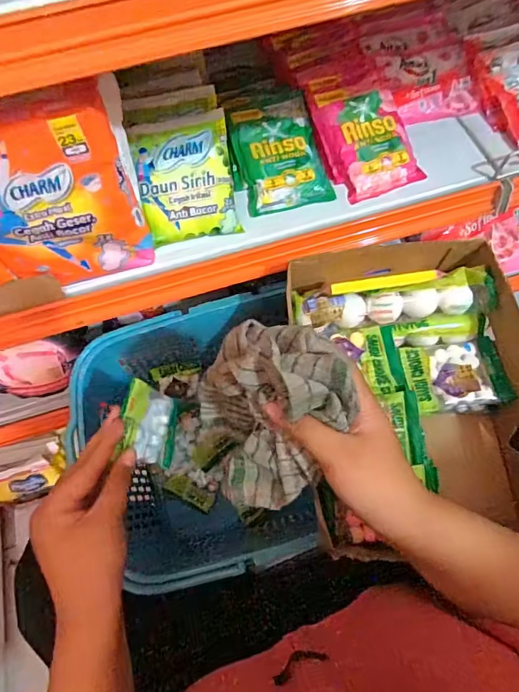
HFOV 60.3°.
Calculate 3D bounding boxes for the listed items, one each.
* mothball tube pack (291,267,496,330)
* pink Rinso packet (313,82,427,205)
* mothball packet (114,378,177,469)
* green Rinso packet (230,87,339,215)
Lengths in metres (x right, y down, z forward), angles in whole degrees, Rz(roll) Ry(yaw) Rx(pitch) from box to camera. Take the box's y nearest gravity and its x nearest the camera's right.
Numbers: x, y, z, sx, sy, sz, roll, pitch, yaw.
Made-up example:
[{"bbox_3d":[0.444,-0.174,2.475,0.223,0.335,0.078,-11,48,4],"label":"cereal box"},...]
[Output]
[{"bbox_3d":[0.135,-0.047,0.455,0.196,0.045,0.038,-8,64,0],"label":"mothball tube pack"},{"bbox_3d":[0.123,-0.234,0.501,0.092,0.023,0.129,-21,85,-3],"label":"pink Rinso packet"},{"bbox_3d":[-0.100,0.073,0.415,0.022,0.088,0.064,3,65,5],"label":"mothball packet"},{"bbox_3d":[0.020,-0.227,0.512,0.093,0.029,0.150,-13,64,-3],"label":"green Rinso packet"}]

